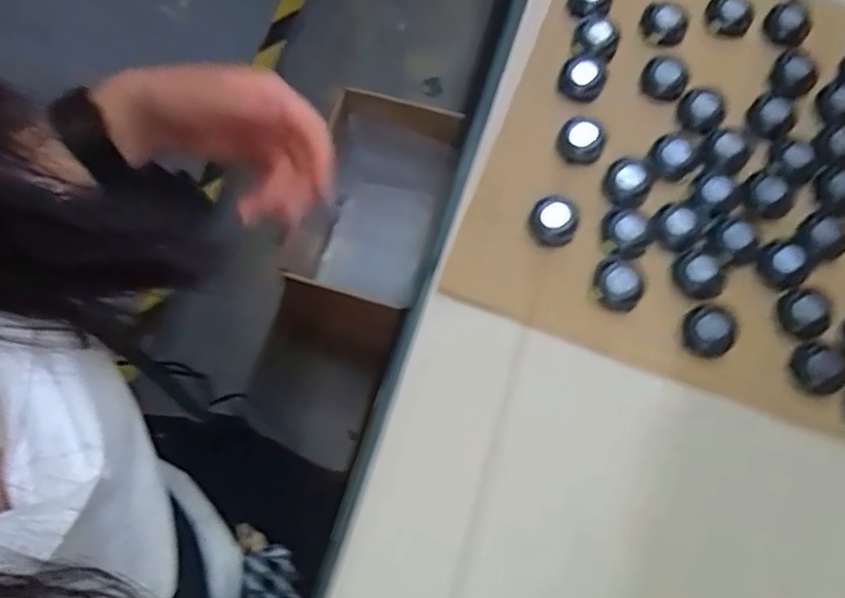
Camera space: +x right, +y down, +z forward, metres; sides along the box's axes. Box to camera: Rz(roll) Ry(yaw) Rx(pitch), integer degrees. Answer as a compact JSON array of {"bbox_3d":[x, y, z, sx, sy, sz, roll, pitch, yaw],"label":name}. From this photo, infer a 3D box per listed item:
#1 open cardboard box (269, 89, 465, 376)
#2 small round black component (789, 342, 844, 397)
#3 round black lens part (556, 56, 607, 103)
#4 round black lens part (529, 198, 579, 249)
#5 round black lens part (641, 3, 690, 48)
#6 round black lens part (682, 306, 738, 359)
[{"bbox_3d":[-0.068,-0.100,0.960,0.163,0.197,0.295,17,72,4],"label":"open cardboard box"},{"bbox_3d":[0.219,0.039,0.380,0.028,0.010,0.029,0,71,0],"label":"small round black component"},{"bbox_3d":[0.102,-0.140,0.439,0.028,0.011,0.030,0,71,0],"label":"round black lens part"},{"bbox_3d":[0.077,-0.045,0.403,0.027,0.013,0.027,24,72,7],"label":"round black lens part"},{"bbox_3d":[0.160,-0.179,0.454,0.029,0.013,0.029,0,71,0],"label":"round black lens part"},{"bbox_3d":[0.159,0.018,0.382,0.027,0.010,0.027,0,71,0],"label":"round black lens part"}]

